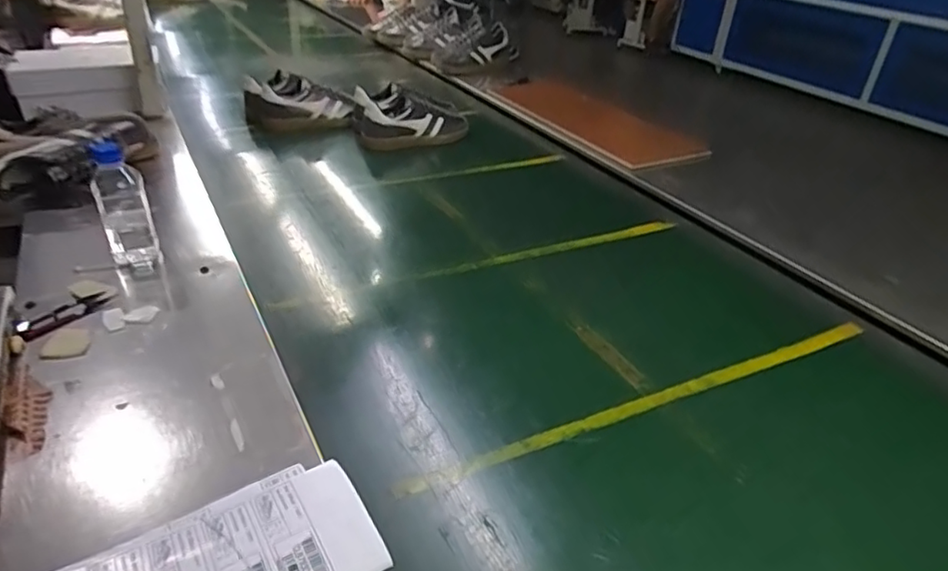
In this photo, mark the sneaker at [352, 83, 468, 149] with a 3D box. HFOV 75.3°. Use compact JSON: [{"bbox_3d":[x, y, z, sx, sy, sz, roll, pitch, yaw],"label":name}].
[{"bbox_3d":[-0.144,-0.390,1.428,0.256,0.111,0.142,-9,35,-18],"label":"sneaker"}]

